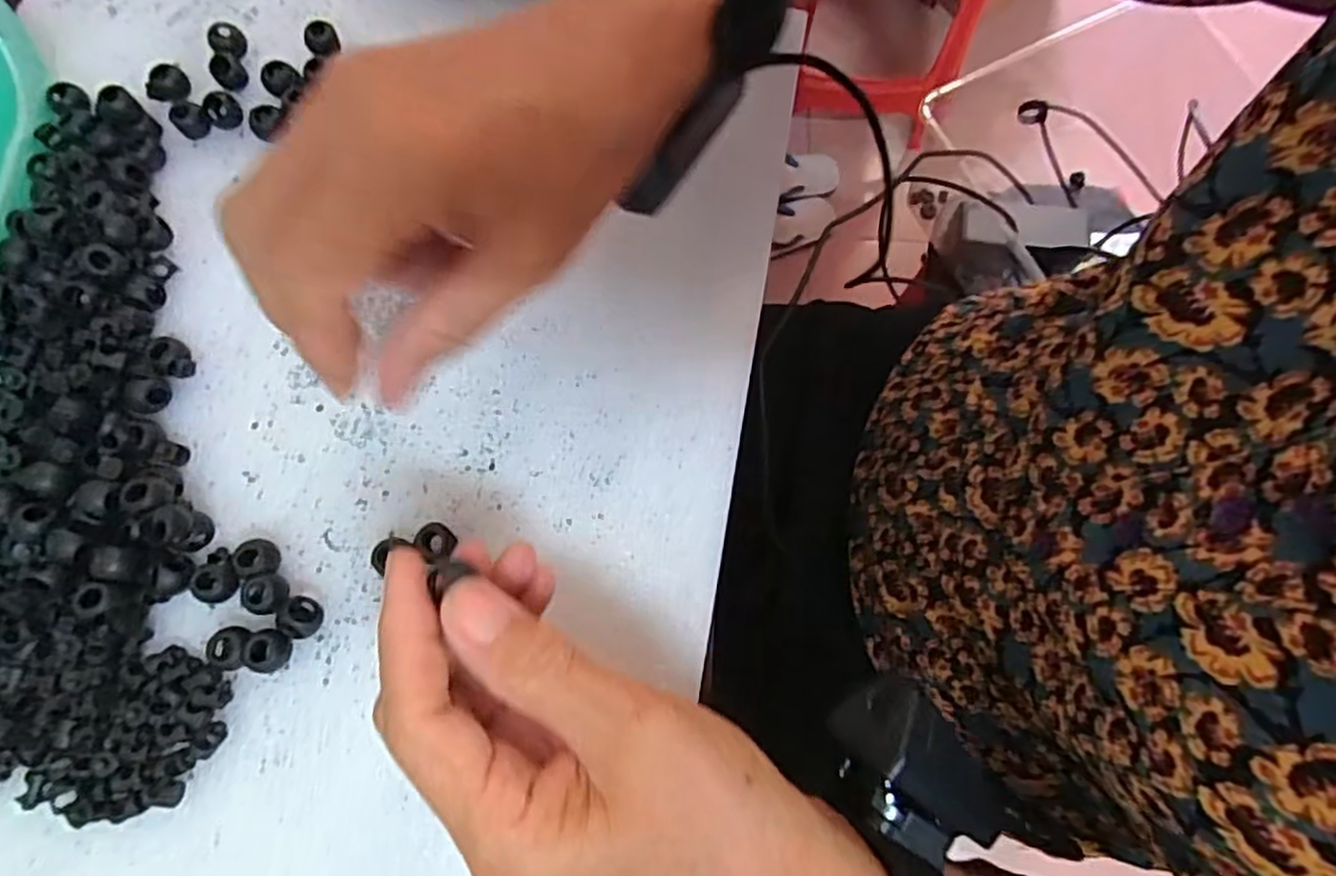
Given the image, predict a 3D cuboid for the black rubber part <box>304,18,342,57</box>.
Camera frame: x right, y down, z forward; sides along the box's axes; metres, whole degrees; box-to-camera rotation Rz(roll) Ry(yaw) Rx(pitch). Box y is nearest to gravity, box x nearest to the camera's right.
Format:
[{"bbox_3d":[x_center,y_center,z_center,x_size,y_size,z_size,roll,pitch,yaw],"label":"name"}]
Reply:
[{"bbox_3d":[-0.159,-0.184,0.326,0.014,0.009,0.014,-31,77,-7],"label":"black rubber part"}]

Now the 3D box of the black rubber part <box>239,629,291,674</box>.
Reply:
[{"bbox_3d":[-0.148,0.078,0.261,0.015,0.010,0.015,9,76,3],"label":"black rubber part"}]

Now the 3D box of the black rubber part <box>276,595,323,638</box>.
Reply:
[{"bbox_3d":[-0.136,0.067,0.263,0.014,0.016,0.011,39,79,10],"label":"black rubber part"}]

